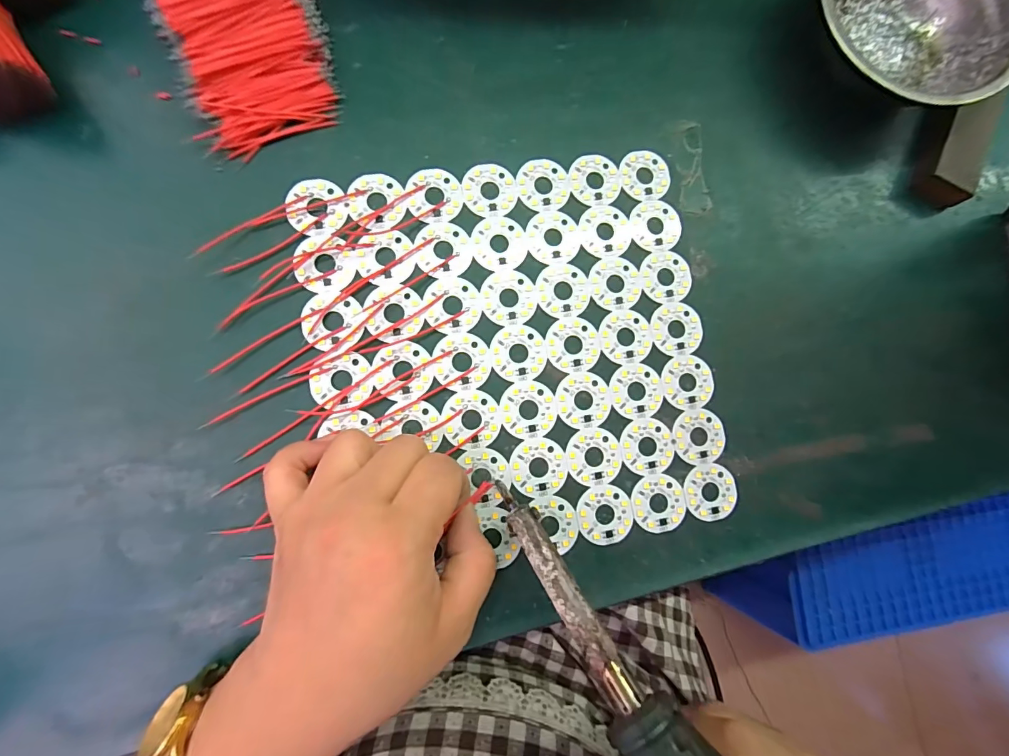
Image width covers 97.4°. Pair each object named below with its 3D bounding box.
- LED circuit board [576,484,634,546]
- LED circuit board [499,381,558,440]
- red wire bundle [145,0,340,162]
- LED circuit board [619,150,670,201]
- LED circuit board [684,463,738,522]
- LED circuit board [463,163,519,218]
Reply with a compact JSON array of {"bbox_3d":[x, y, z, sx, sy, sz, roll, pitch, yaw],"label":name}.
[{"bbox_3d":[0.054,0.073,0.235,0.030,0.004,0.030,8,83,-7],"label":"LED circuit board"},{"bbox_3d":[0.013,0.017,0.235,0.030,0.004,0.030,3,84,-8],"label":"LED circuit board"},{"bbox_3d":[-0.138,-0.189,0.229,0.075,0.017,0.136,-21,88,-9],"label":"red wire bundle"},{"bbox_3d":[0.083,-0.119,0.259,0.030,0.004,0.030,-6,85,-9],"label":"LED circuit board"},{"bbox_3d":[0.114,0.063,0.244,0.030,0.004,0.030,0,85,-8],"label":"LED circuit board"},{"bbox_3d":[-0.008,-0.104,0.245,0.030,0.004,0.030,-8,86,-9],"label":"LED circuit board"}]

